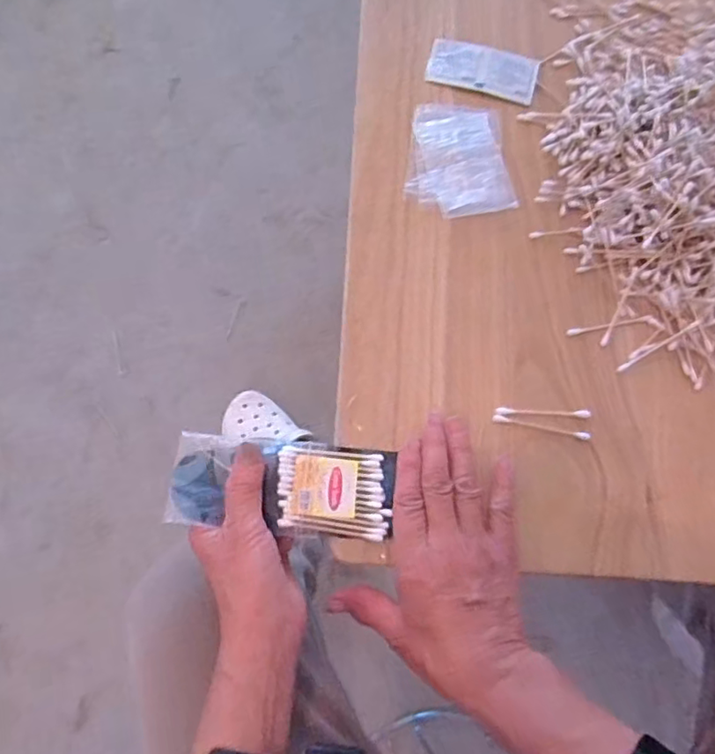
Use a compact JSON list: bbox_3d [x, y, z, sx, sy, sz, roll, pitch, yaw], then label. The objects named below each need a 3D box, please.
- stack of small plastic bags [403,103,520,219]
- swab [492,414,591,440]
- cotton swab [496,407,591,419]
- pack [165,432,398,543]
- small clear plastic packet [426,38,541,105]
[{"bbox_3d":[0.085,-0.191,0.510,0.088,0.009,0.117,-6,72,-4],"label":"stack of small plastic bags"},{"bbox_3d":[0.137,0.038,0.437,0.072,0.004,0.006,11,72,2],"label":"swab"},{"bbox_3d":[0.140,0.027,0.441,0.072,0.005,0.007,2,72,-1],"label":"cotton swab"},{"bbox_3d":[-0.051,0.074,0.404,0.146,0.016,0.063,6,72,-2],"label":"pack"},{"bbox_3d":[0.116,-0.285,0.544,0.100,0.009,0.049,16,72,3],"label":"small clear plastic packet"}]

